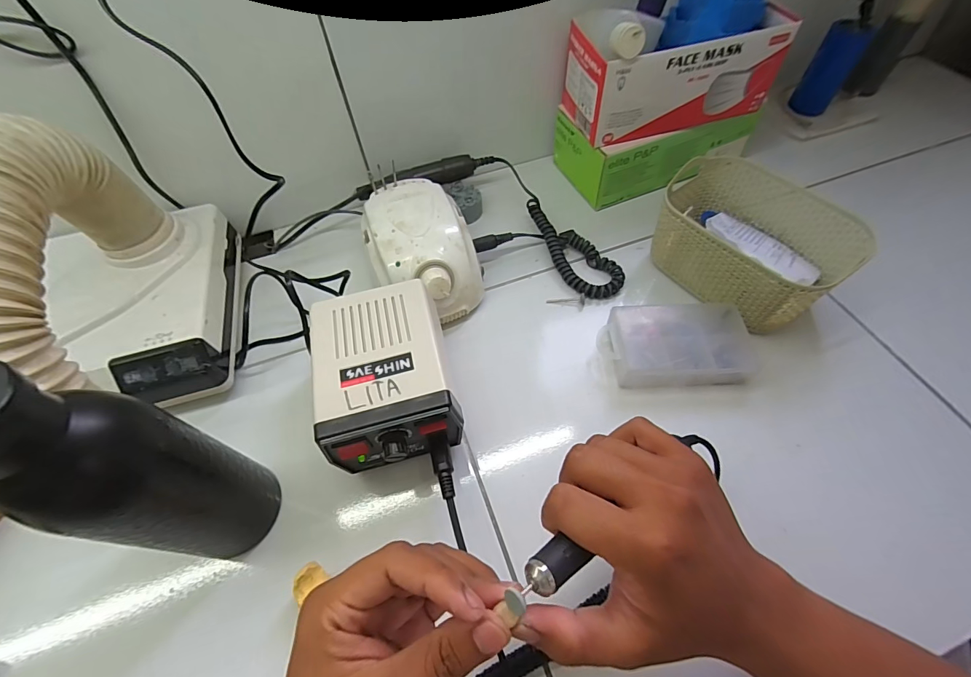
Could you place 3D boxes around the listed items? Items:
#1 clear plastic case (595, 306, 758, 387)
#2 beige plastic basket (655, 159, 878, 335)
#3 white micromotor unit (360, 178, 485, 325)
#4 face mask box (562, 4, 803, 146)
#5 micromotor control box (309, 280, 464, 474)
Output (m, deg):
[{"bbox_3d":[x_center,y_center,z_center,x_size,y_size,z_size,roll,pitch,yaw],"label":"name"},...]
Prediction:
[{"bbox_3d":[0.177,0.005,0.382,0.134,0.032,0.074,-4,57,0],"label":"clear plastic case"},{"bbox_3d":[0.258,-0.096,0.412,0.118,0.078,0.162,-35,62,-18],"label":"beige plastic basket"},{"bbox_3d":[-0.066,-0.088,0.425,0.099,0.081,0.138,-25,59,-13],"label":"white micromotor unit"},{"bbox_3d":[0.199,-0.288,0.445,0.199,0.085,0.088,-12,57,-5],"label":"face mask box"},{"bbox_3d":[-0.081,0.037,0.342,0.103,0.084,0.137,-13,57,-5],"label":"micromotor control box"}]

